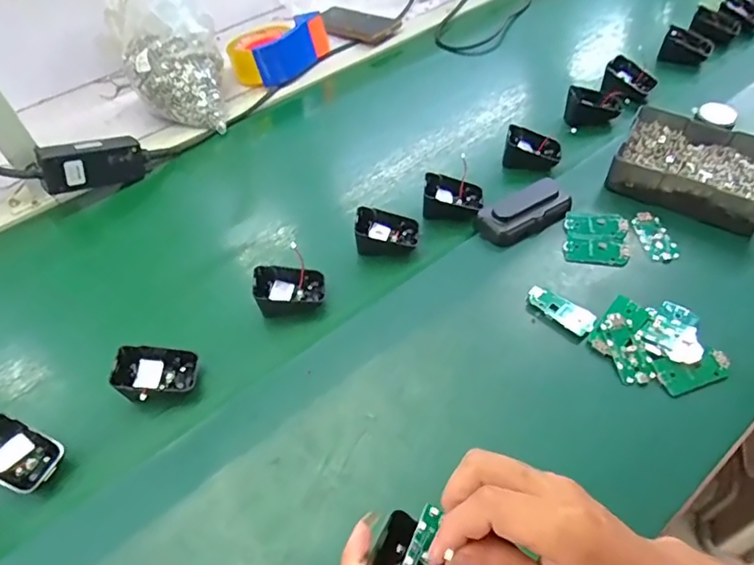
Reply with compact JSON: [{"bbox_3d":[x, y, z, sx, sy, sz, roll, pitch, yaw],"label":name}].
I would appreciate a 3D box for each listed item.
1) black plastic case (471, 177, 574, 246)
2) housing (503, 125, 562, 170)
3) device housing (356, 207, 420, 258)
[{"bbox_3d":[0.162,-0.077,0.568,0.101,0.033,0.046,-28,55,-11],"label":"black plastic case"},{"bbox_3d":[0.190,-0.165,0.641,0.065,0.034,0.043,9,56,15],"label":"housing"},{"bbox_3d":[0.011,-0.054,0.567,0.067,0.040,0.050,3,57,6],"label":"device housing"}]

